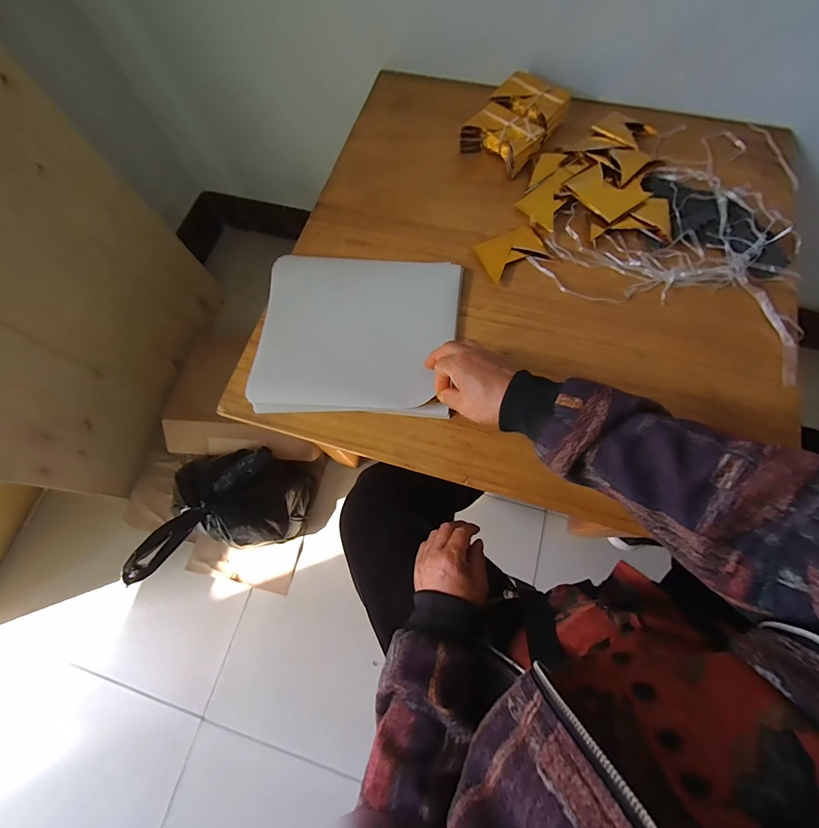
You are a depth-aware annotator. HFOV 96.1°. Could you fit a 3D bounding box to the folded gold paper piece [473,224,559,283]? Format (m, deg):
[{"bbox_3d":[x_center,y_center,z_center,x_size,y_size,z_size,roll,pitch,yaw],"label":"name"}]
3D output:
[{"bbox_3d":[0.144,-0.225,0.512,0.093,0.011,0.070,-21,74,-4],"label":"folded gold paper piece"}]

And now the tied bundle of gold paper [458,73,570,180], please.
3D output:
[{"bbox_3d":[0.162,-0.444,0.567,0.109,0.045,0.150,33,77,11],"label":"tied bundle of gold paper"}]

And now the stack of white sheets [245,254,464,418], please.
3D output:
[{"bbox_3d":[-0.066,-0.110,0.475,0.249,0.013,0.225,4,73,3],"label":"stack of white sheets"}]

